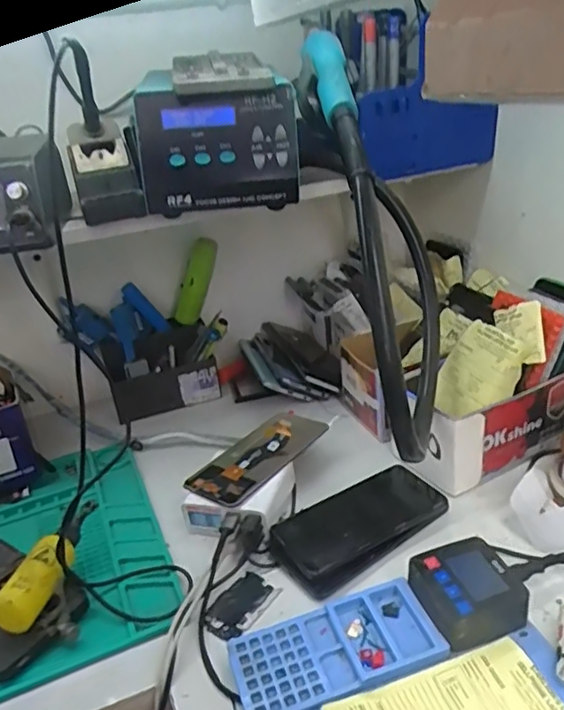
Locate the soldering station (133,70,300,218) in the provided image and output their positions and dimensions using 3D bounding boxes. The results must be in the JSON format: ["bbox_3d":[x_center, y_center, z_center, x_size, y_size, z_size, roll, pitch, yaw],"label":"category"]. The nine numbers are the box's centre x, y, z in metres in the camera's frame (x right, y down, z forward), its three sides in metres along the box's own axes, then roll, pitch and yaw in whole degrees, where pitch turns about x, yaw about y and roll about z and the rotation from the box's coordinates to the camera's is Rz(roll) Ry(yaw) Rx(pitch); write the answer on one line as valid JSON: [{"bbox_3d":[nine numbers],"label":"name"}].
[{"bbox_3d":[-0.070,-0.212,0.599,0.154,0.112,0.126,-12,26,-10],"label":"soldering station"}]

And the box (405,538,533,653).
[{"bbox_3d":[0.141,0.181,0.457,0.074,0.028,0.073,-11,28,-13],"label":"box"}]

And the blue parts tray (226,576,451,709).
[{"bbox_3d":[0.040,0.212,0.434,0.147,0.008,0.071,-12,29,-16],"label":"blue parts tray"}]

